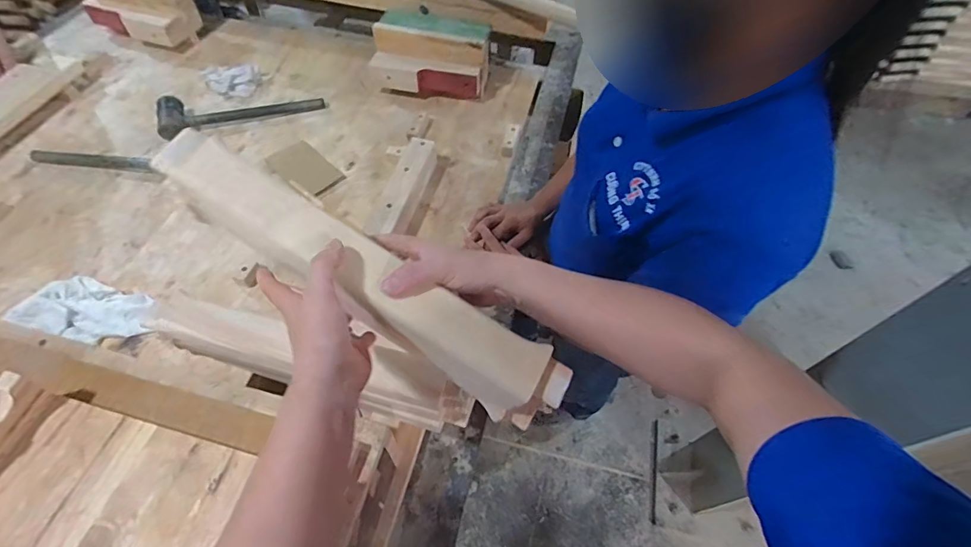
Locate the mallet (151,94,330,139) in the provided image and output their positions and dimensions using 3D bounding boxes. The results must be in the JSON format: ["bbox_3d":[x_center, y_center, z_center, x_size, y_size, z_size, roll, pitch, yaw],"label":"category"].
[{"bbox_3d":[-0.524,-0.365,0.985,0.329,0.047,0.082,-16,58,-14],"label":"mallet"}]

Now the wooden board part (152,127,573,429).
[{"bbox_3d":[-0.103,0.001,0.397,0.391,0.031,0.066,35,59,-2],"label":"wooden board part"}]

